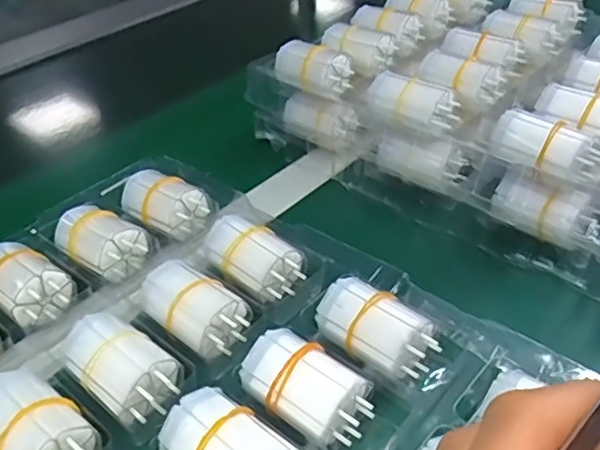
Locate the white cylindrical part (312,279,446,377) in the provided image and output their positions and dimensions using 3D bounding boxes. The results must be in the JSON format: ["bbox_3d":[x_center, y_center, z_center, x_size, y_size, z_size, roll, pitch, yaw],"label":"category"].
[{"bbox_3d":[0.041,0.057,0.335,0.063,0.034,0.035,25,45,29],"label":"white cylindrical part"}]

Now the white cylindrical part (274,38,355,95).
[{"bbox_3d":[0.010,-0.129,0.497,0.061,0.029,0.030,21,43,26],"label":"white cylindrical part"}]

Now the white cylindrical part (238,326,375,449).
[{"bbox_3d":[0.004,0.082,0.307,0.064,0.034,0.039,24,44,28],"label":"white cylindrical part"}]

